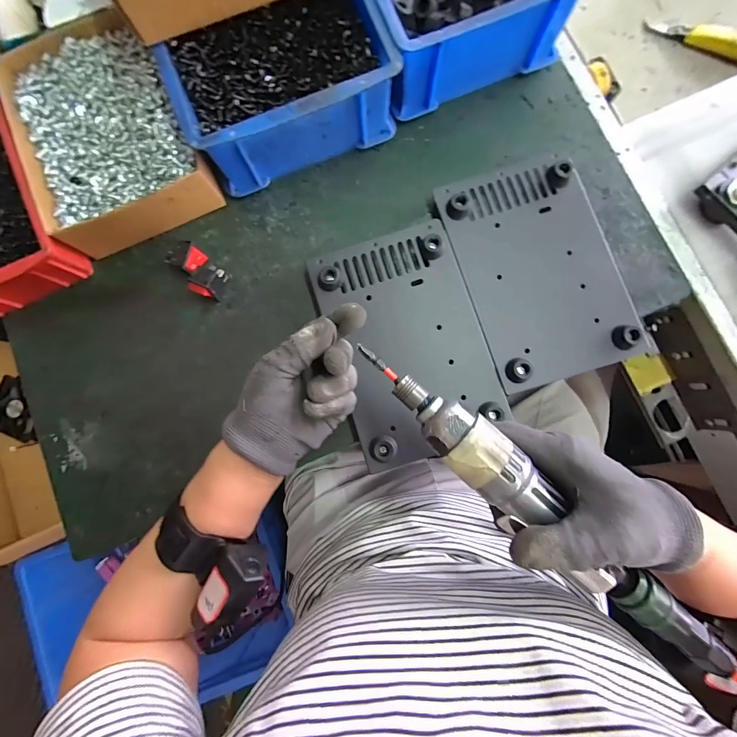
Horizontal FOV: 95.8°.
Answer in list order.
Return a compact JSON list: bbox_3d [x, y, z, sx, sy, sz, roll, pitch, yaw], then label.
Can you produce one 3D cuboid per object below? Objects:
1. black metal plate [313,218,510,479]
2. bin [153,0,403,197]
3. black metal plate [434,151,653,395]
[{"bbox_3d":[0.039,-0.027,0.340,0.148,0.028,0.223,-18,84,1],"label":"black metal plate"},{"bbox_3d":[-0.082,-0.283,0.344,0.205,0.085,0.137,-23,80,1],"label":"bin"},{"bbox_3d":[0.174,-0.103,0.341,0.147,0.019,0.227,-18,84,1],"label":"black metal plate"}]

